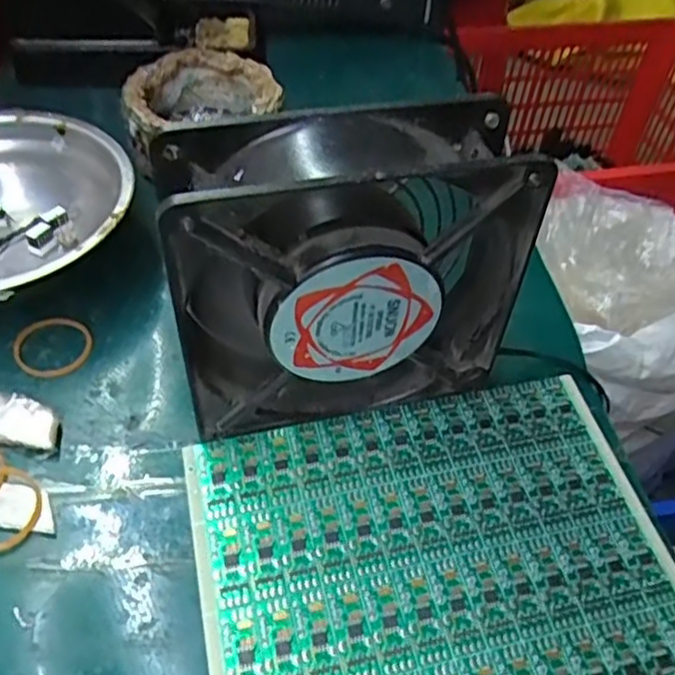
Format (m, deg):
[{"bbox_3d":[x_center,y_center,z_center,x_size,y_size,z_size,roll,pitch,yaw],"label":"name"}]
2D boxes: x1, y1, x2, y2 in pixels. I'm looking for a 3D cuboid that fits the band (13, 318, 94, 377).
[{"bbox_3d":[-0.123,0.003,0.298,0.031,0.004,0.031,2,49,-3],"label":"band"}]

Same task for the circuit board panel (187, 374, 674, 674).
[{"bbox_3d":[0.044,0.103,0.223,0.162,0.004,0.193,-9,51,-11],"label":"circuit board panel"}]

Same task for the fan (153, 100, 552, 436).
[{"bbox_3d":[0.003,-0.020,0.246,0.119,0.120,0.038,-8,51,-11],"label":"fan"}]

